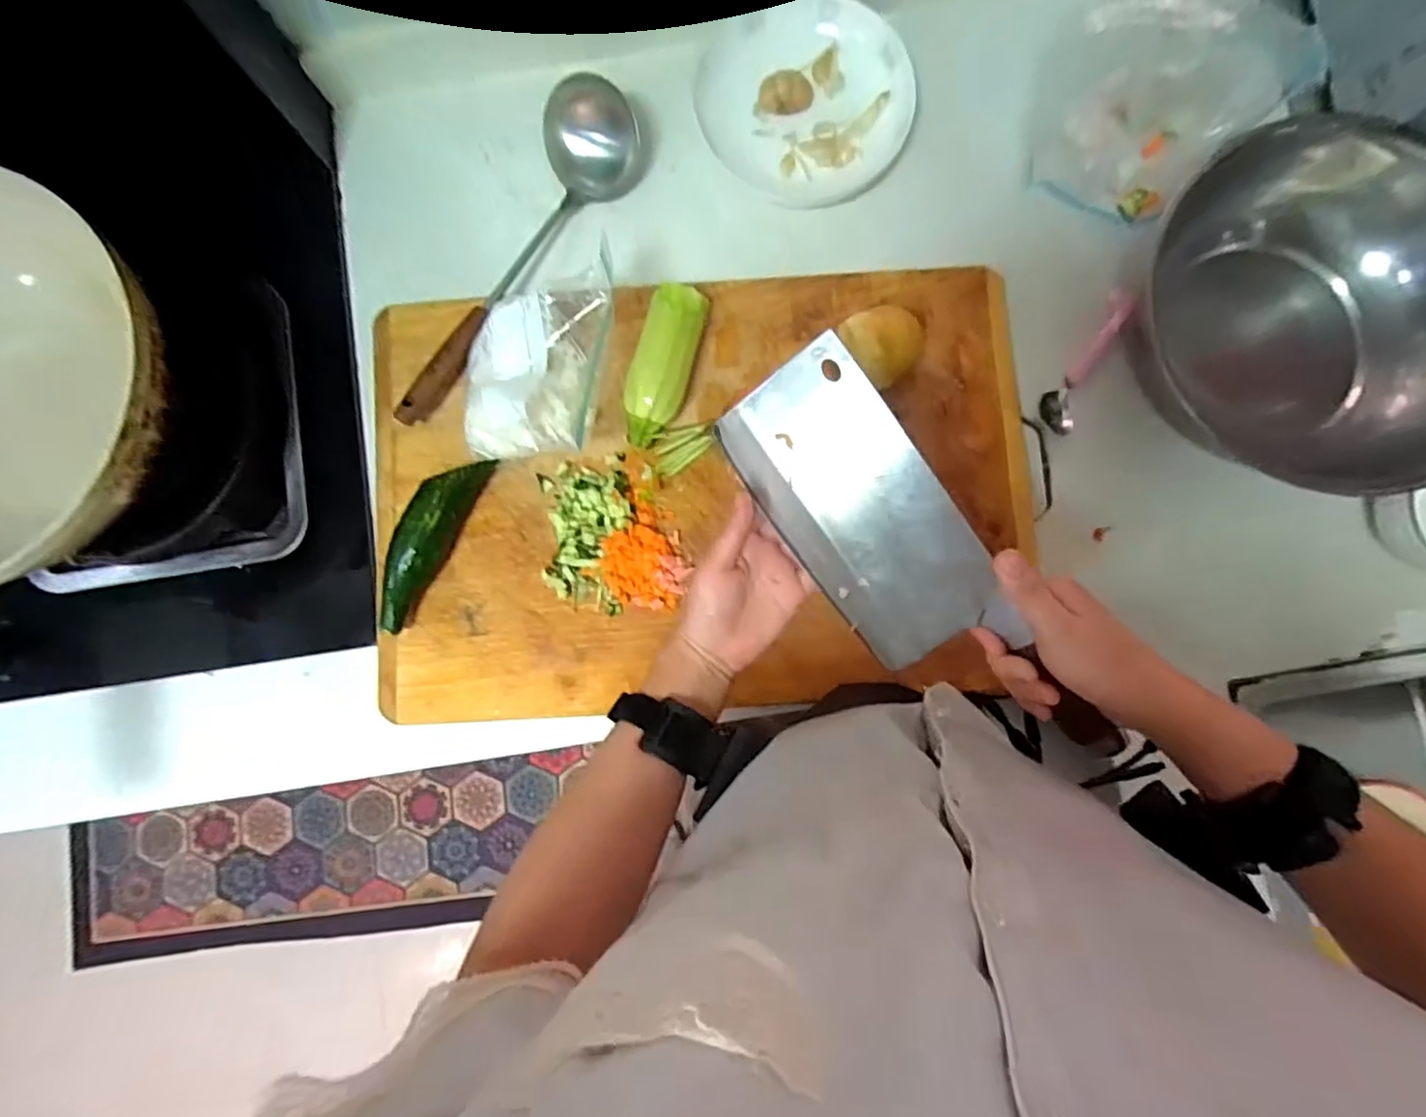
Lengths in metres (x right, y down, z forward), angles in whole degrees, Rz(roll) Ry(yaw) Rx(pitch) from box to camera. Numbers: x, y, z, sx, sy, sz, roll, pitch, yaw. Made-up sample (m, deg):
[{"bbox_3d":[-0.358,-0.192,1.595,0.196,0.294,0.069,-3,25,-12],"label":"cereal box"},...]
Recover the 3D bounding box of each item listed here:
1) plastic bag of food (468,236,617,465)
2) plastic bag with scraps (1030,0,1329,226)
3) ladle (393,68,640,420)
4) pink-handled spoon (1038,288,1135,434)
[{"bbox_3d":[-0.136,-0.158,0.488,0.118,0.078,0.156,9,85,2],"label":"plastic bag of food"},{"bbox_3d":[0.334,-0.359,0.503,0.150,0.136,0.088,22,86,3],"label":"plastic bag with scraps"},{"bbox_3d":[-0.180,-0.260,0.548,0.084,0.061,0.328,33,87,4],"label":"ladle"},{"bbox_3d":[0.323,-0.172,0.545,0.032,0.015,0.131,29,86,4],"label":"pink-handled spoon"}]

